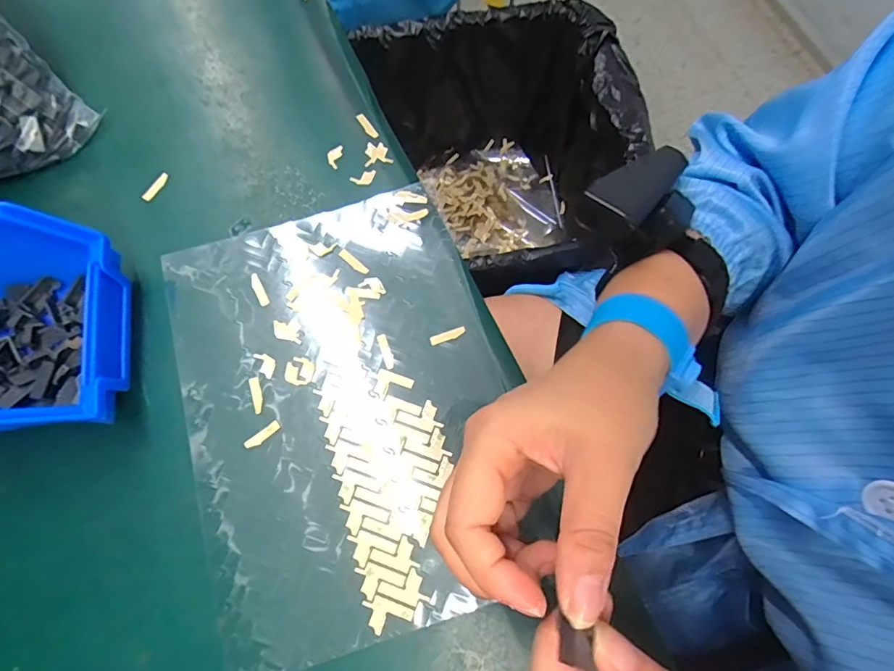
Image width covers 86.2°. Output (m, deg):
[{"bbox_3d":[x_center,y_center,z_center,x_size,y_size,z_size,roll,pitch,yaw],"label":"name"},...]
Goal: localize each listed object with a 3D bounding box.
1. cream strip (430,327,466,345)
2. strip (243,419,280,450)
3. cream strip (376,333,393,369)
[{"bbox_3d":[0.001,0.000,0.289,0.022,0.004,0.005,-18,82,3],"label":"cream strip"},{"bbox_3d":[-0.105,0.057,0.273,0.022,0.004,0.006,-37,79,-10],"label":"strip"},{"bbox_3d":[-0.037,0.009,0.287,0.005,0.004,0.022,-18,75,-5],"label":"cream strip"}]

